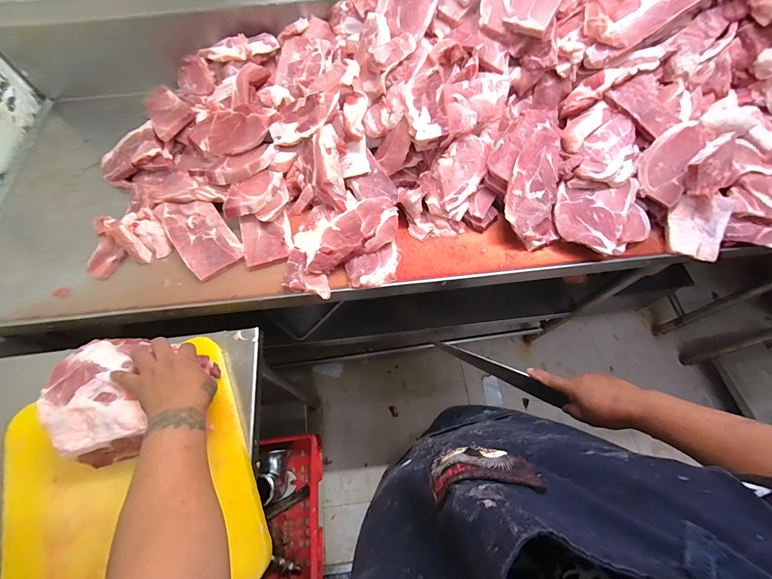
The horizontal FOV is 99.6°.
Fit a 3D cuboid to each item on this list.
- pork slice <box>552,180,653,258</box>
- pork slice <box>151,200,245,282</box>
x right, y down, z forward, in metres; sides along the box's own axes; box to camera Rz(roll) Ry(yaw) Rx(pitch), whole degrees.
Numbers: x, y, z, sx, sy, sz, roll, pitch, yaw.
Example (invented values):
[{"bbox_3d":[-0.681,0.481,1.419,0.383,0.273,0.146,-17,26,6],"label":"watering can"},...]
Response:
[{"bbox_3d":[0.432,-0.141,0.643,0.181,0.026,0.142,-1,79,-1],"label":"pork slice"},{"bbox_3d":[-0.384,-0.120,0.670,0.106,0.015,0.199,-35,77,-18],"label":"pork slice"}]

